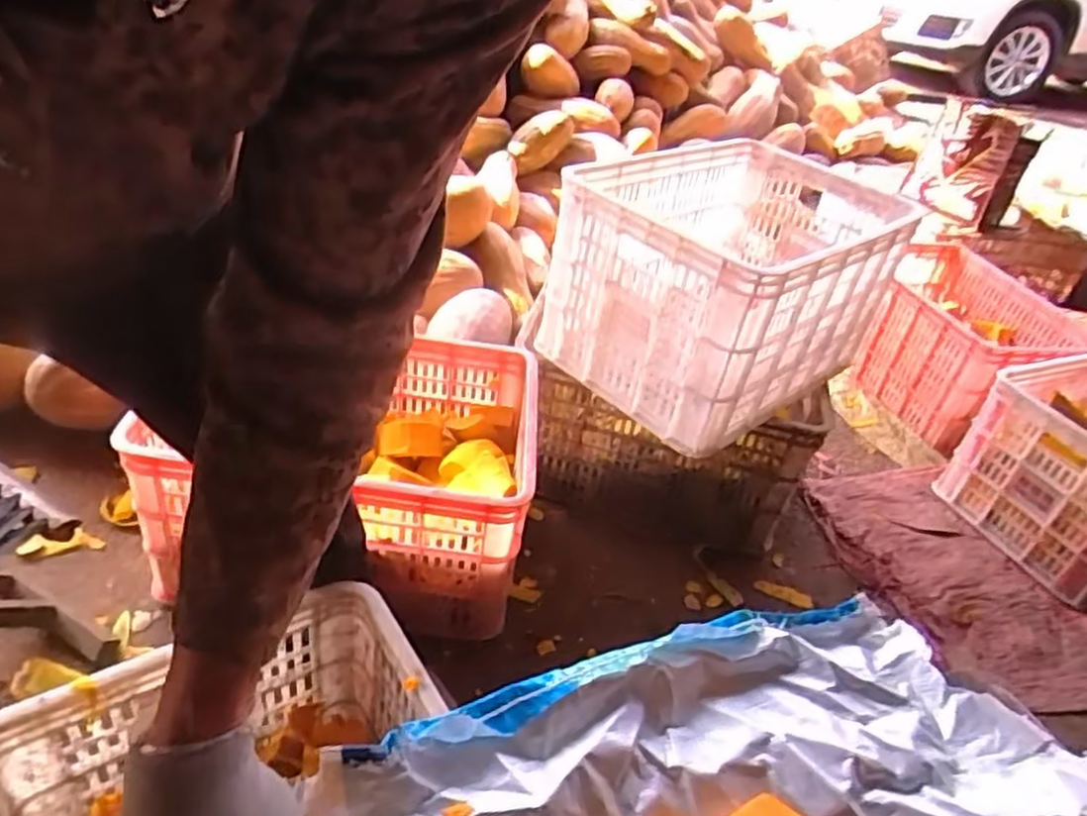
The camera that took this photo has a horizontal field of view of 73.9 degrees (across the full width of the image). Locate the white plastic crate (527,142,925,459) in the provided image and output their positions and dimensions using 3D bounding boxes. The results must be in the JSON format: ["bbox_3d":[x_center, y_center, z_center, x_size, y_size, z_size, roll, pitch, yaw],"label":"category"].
[{"bbox_3d":[0.290,-0.209,1.142,0.506,0.271,0.377,-25,49,-38],"label":"white plastic crate"}]

